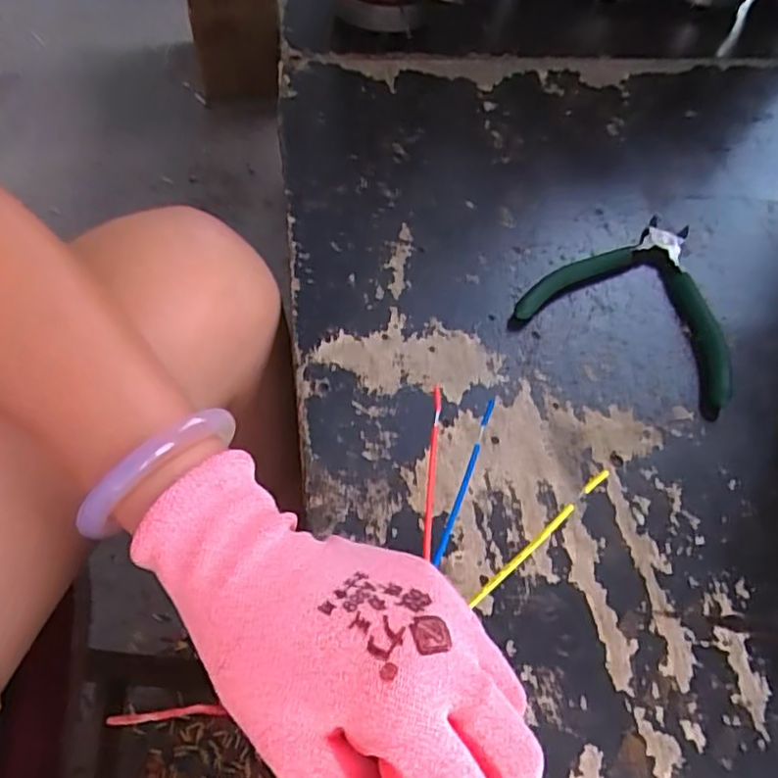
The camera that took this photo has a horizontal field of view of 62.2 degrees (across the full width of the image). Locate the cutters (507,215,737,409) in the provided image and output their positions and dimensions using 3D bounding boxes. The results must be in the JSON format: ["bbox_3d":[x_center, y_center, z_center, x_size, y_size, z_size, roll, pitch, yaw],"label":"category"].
[{"bbox_3d":[0.166,-0.065,0.418,0.130,0.013,0.129,26,57,12],"label":"cutters"}]

